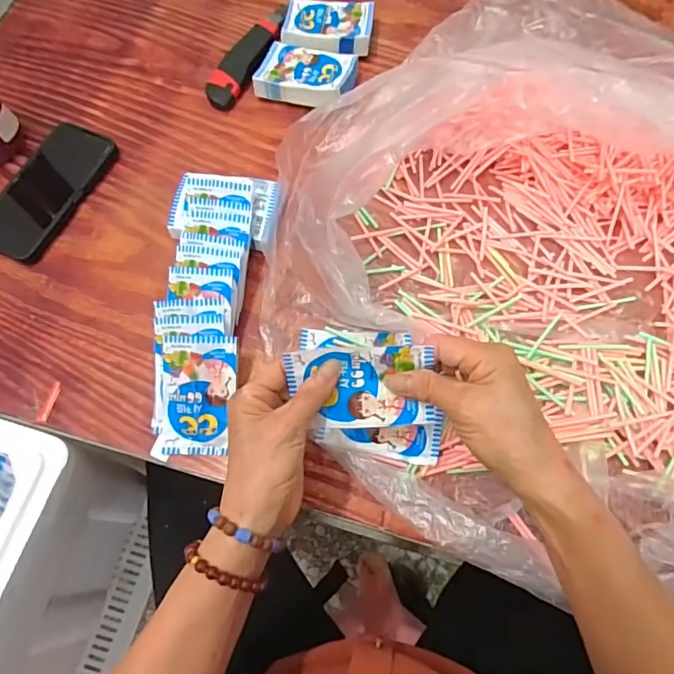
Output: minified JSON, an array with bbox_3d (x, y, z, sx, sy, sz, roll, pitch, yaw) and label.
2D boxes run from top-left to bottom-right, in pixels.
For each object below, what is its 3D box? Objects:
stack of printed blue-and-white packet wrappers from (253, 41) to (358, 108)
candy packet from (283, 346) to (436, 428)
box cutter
[{"bbox_3d":[-0.034,-0.301,0.590,0.110,0.023,0.080,18,70,10],"label":"stack of printed blue-and-white packet wrappers"},{"bbox_3d":[0.017,0.036,0.362,0.101,0.008,0.061,-3,109,6],"label":"candy packet"},{"bbox_3d":[-0.104,-0.340,0.615,0.044,0.020,0.163,22,70,11],"label":"box cutter"}]

